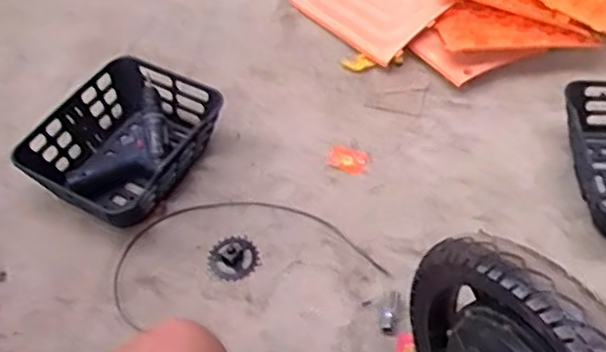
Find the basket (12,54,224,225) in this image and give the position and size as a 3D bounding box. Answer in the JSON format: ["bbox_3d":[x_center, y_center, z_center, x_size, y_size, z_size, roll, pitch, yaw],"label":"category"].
[{"bbox_3d":[-0.324,-0.059,1.209,0.266,0.128,0.321,25,56,19],"label":"basket"}]

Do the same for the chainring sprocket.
[{"bbox_3d":[-0.121,0.142,1.111,0.084,0.005,0.087,-2,55,3],"label":"chainring sprocket"}]

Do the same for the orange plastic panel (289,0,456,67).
[{"bbox_3d":[0.159,-0.400,1.471,0.243,0.017,0.312,-43,61,-10],"label":"orange plastic panel"}]

